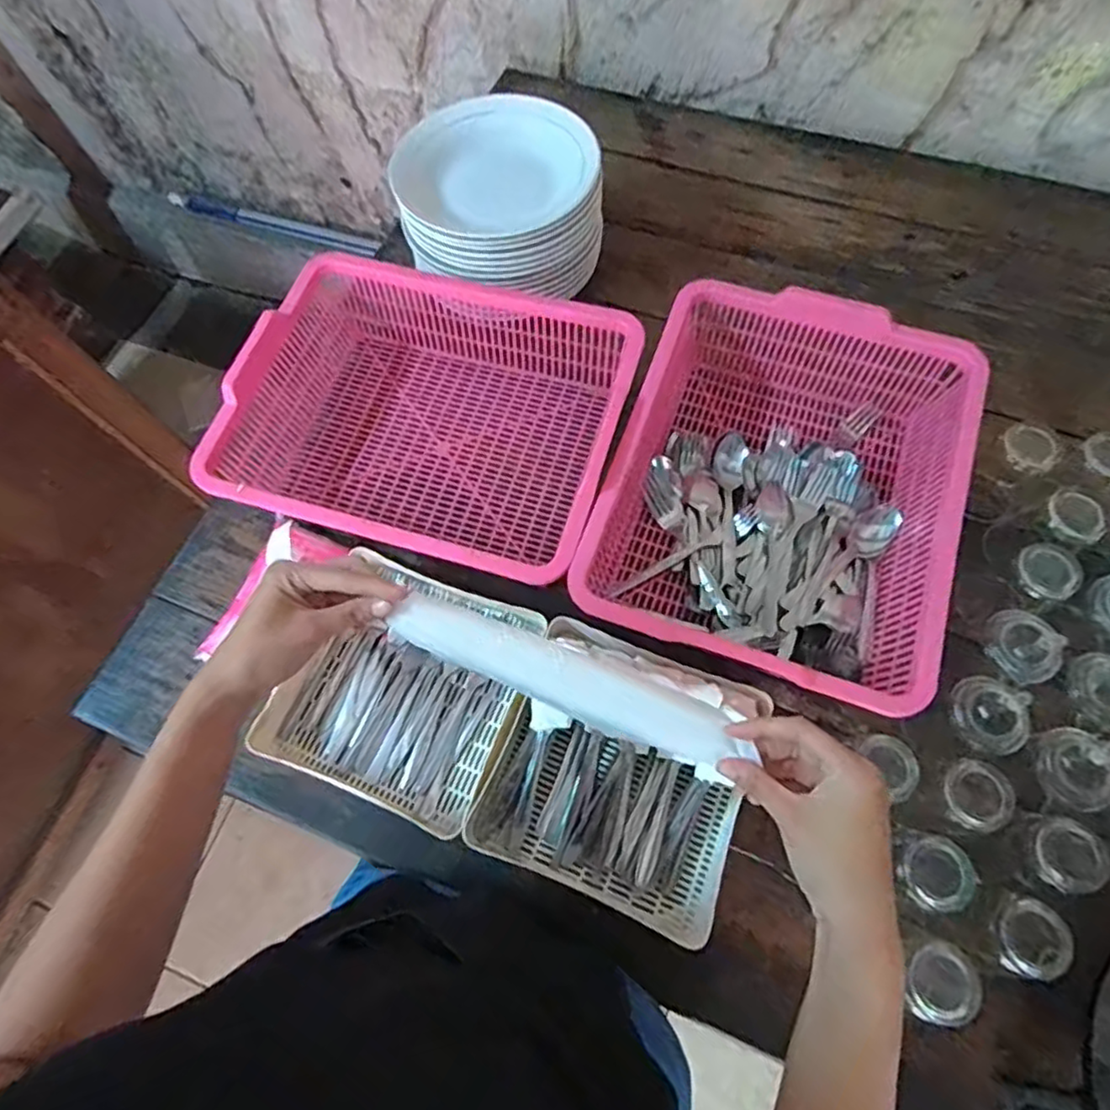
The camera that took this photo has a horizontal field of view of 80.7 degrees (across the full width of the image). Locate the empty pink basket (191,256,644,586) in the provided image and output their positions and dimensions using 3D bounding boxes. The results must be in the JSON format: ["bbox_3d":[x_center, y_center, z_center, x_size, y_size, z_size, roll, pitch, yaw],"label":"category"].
[{"bbox_3d":[-0.123,-0.156,0.704,0.387,0.112,0.334,14,69,9],"label":"empty pink basket"}]

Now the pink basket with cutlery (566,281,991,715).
[{"bbox_3d":[0.217,-0.067,0.643,0.304,0.105,0.380,19,70,10],"label":"pink basket with cutlery"}]

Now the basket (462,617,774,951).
[{"bbox_3d":[0.059,0.189,0.574,0.216,0.067,0.216,20,70,11],"label":"basket"}]

